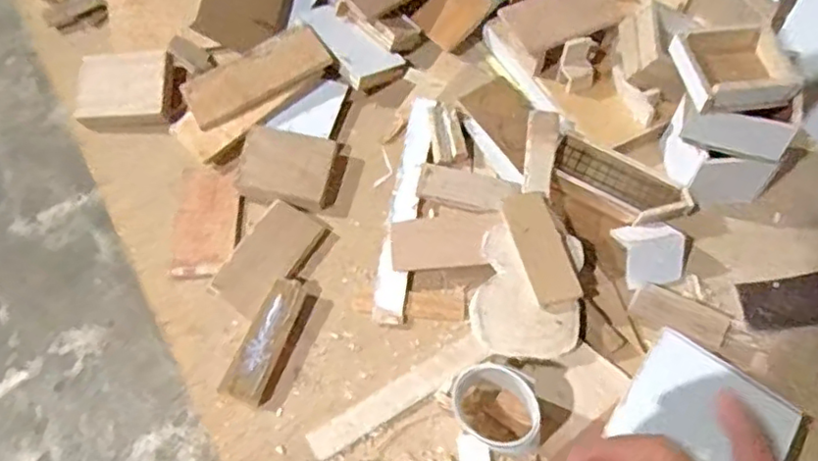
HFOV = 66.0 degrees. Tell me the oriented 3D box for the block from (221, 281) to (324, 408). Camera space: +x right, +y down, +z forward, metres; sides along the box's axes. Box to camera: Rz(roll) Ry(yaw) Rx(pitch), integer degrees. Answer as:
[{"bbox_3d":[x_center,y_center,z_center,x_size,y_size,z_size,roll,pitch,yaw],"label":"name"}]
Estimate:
[{"bbox_3d":[-0.097,0.076,0.455,0.032,0.015,0.098,20,63,15],"label":"block"}]

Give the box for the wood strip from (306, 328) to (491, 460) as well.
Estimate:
[{"bbox_3d":[-0.007,0.113,0.435,0.134,0.008,0.022,-31,62,-14],"label":"wood strip"}]

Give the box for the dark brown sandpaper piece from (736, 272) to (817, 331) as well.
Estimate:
[{"bbox_3d":[0.285,0.051,0.461,0.086,0.004,0.039,-7,59,0],"label":"dark brown sandpaper piece"}]

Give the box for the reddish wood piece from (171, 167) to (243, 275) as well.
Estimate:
[{"bbox_3d":[-0.165,-0.007,0.514,0.053,0.013,0.094,0,60,4],"label":"reddish wood piece"}]

